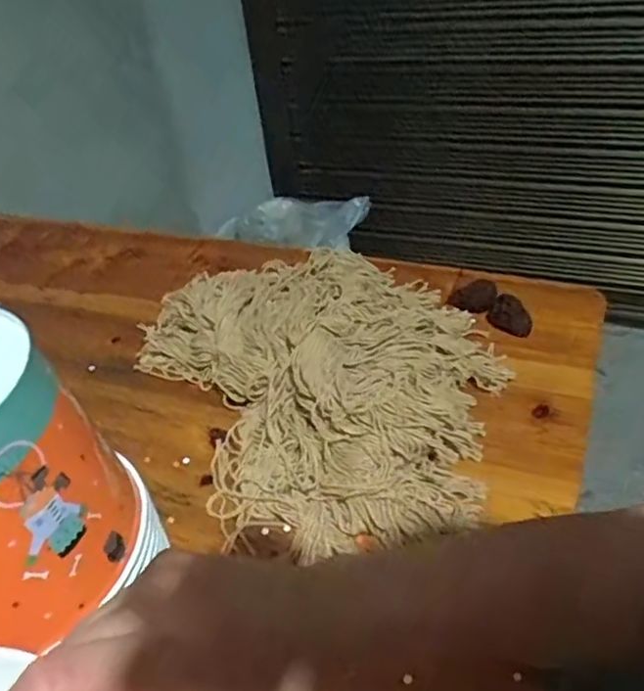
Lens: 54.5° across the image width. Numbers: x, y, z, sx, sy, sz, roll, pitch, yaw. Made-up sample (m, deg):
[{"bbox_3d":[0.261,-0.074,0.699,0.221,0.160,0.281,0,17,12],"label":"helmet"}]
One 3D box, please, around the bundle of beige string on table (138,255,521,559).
[{"bbox_3d":[0.006,0.018,0.539,0.291,0.060,0.351,-17,42,-12],"label":"bundle of beige string on table"}]

